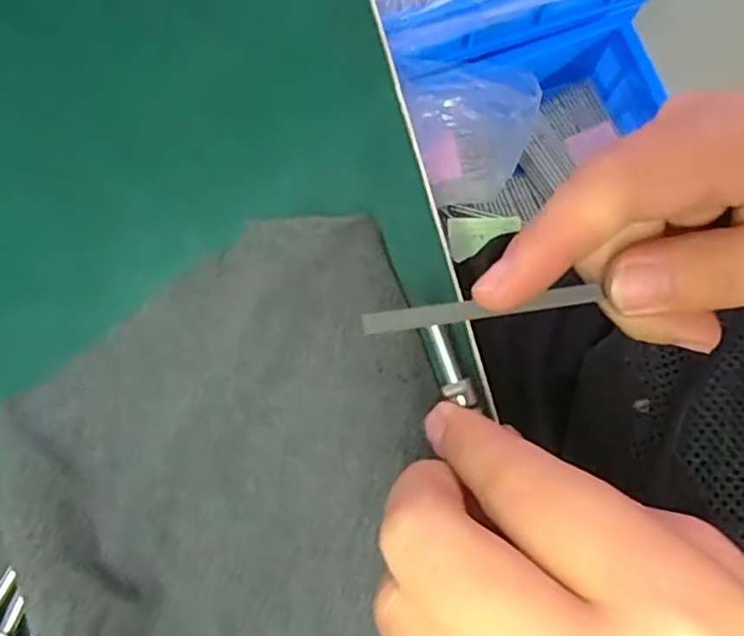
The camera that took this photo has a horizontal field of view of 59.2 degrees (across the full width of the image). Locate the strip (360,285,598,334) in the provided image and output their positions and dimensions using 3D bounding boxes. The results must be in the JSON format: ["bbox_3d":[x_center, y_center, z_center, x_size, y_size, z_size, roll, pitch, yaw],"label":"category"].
[{"bbox_3d":[0.029,-0.002,0.166,0.065,0.005,0.005,-7,78,-19],"label":"strip"}]

